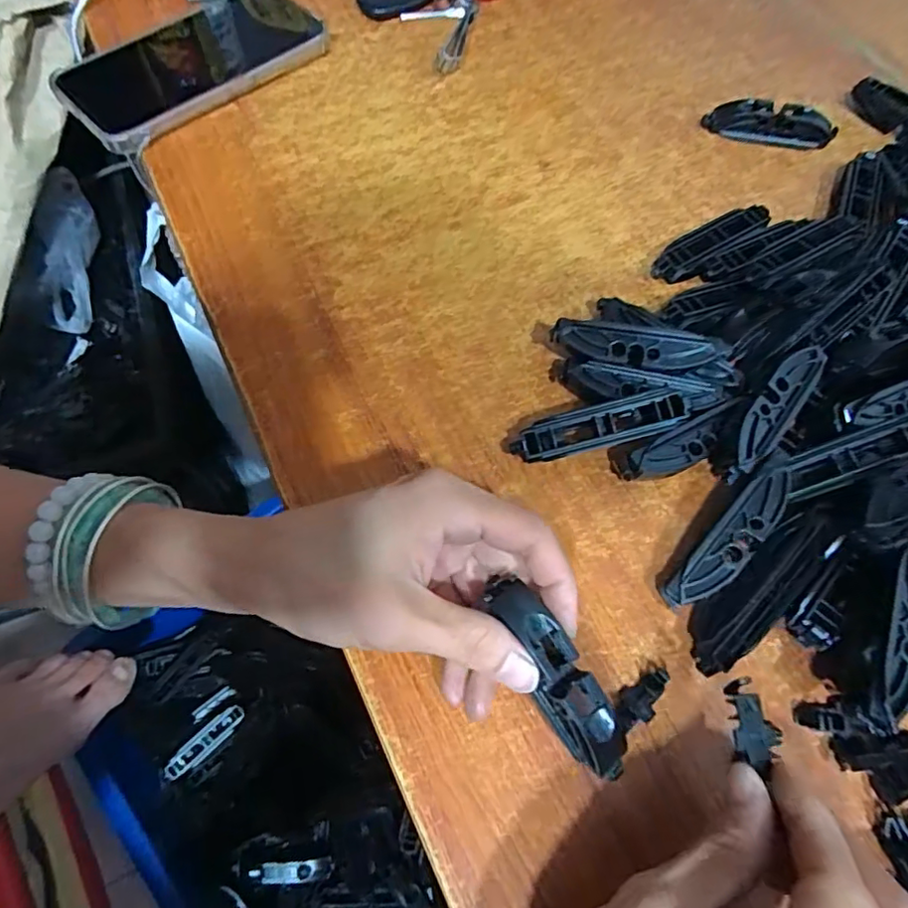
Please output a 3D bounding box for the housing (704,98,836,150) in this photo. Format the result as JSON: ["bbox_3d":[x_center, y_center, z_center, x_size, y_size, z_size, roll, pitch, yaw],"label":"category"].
[{"bbox_3d":[0.204,-0.211,0.370,0.080,0.019,0.018,13,65,5],"label":"housing"}]

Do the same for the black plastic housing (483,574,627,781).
[{"bbox_3d":[0.037,0.079,0.202,0.019,0.013,0.076,-30,87,-14],"label":"black plastic housing"}]

